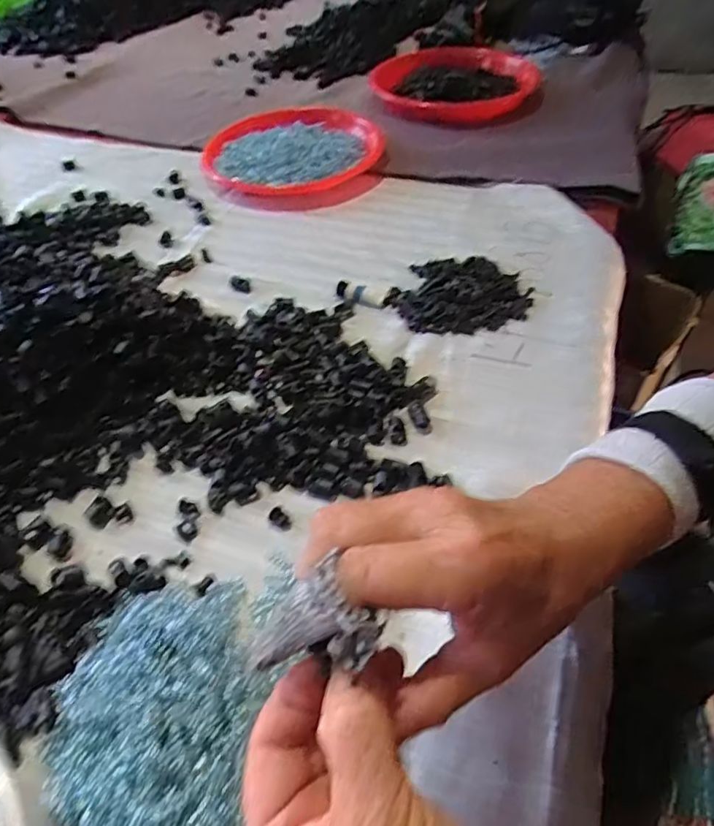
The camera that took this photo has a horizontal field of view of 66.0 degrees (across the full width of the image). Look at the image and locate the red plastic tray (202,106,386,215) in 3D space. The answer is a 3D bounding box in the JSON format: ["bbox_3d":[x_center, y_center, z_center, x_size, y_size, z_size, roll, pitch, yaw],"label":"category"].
[{"bbox_3d":[-0.077,-0.312,0.667,0.213,0.032,0.177,-9,50,-4],"label":"red plastic tray"}]

